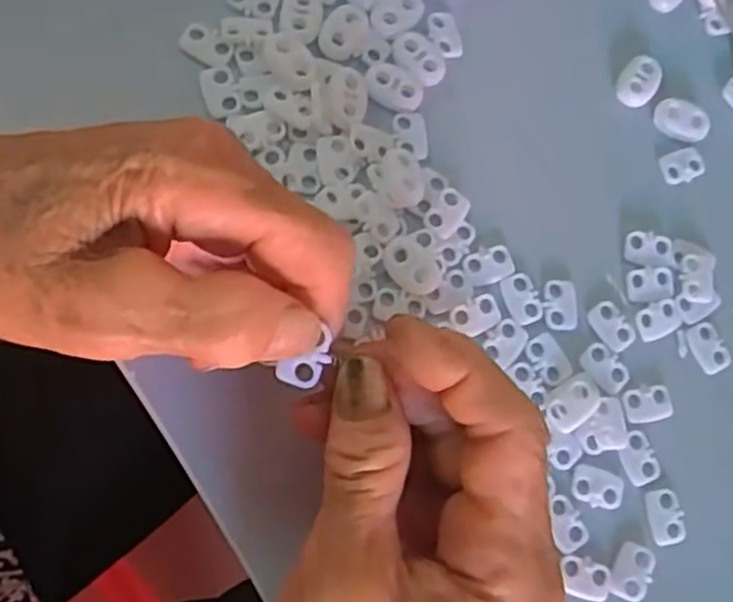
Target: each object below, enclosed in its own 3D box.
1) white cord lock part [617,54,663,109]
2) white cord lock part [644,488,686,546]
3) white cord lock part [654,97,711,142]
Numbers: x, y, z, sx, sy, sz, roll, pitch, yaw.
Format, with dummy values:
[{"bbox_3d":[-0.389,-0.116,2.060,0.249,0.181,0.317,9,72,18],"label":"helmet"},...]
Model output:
[{"bbox_3d":[0.107,-0.086,0.301,0.015,0.005,0.021,31,78,6],"label":"white cord lock part"},{"bbox_3d":[0.103,0.075,0.265,0.013,0.004,0.018,-9,77,-3],"label":"white cord lock part"},{"bbox_3d":[0.124,-0.071,0.301,0.022,0.005,0.015,12,76,2],"label":"white cord lock part"}]

